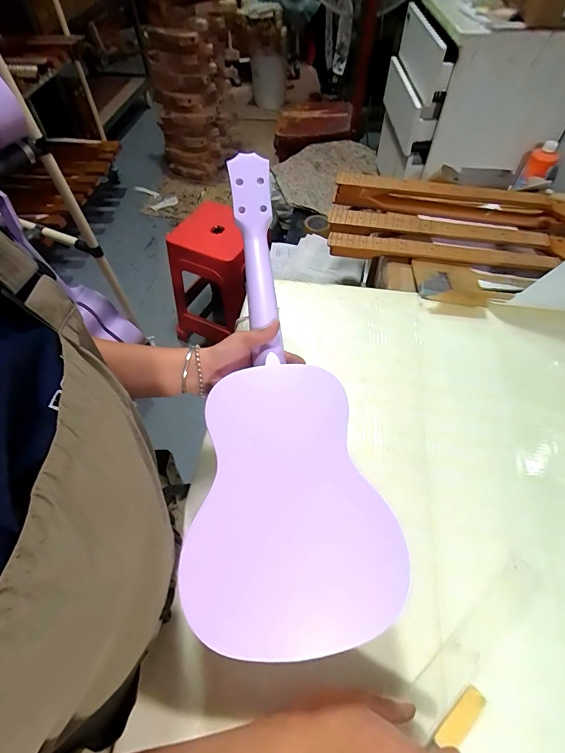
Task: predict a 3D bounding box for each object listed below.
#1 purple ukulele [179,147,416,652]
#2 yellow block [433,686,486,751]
[{"bbox_3d":[-0.014,-0.023,0.437,0.191,0.054,0.574,-6,66,-2],"label":"purple ukulele"},{"bbox_3d":[0.181,0.345,0.372,0.063,0.005,0.020,-29,60,-23],"label":"yellow block"}]

